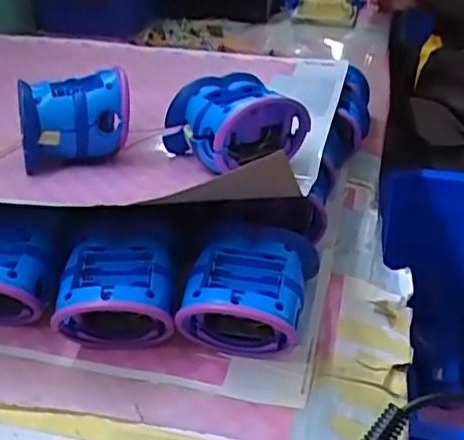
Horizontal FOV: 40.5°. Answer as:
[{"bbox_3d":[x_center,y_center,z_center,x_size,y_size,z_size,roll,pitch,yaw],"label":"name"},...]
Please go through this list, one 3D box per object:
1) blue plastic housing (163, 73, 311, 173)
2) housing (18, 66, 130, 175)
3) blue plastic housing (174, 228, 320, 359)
[{"bbox_3d":[-0.001,-0.079,0.497,0.070,0.055,0.102,-22,39,-31],"label":"blue plastic housing"},{"bbox_3d":[-0.126,-0.081,0.504,0.081,0.064,0.072,-9,34,-15],"label":"housing"},{"bbox_3d":[0.012,0.057,0.442,0.081,0.073,0.087,7,33,10],"label":"blue plastic housing"}]

